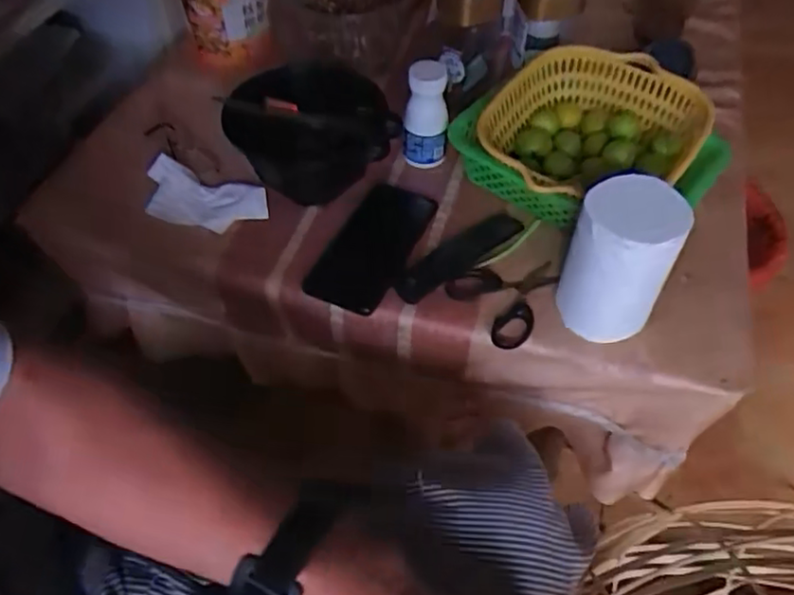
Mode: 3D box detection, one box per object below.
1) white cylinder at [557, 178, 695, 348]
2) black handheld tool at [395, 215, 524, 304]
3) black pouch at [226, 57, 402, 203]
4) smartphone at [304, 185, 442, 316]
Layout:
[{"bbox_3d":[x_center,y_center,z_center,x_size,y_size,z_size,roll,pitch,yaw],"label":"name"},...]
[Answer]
[{"bbox_3d":[0.187,-0.031,0.553,0.080,0.130,0.070,16,54,13],"label":"white cylinder"},{"bbox_3d":[0.059,-0.041,0.630,0.147,0.012,0.040,-32,58,-22],"label":"black handheld tool"},{"bbox_3d":[-0.083,-0.169,0.681,0.177,0.105,0.111,14,53,11],"label":"black pouch"},{"bbox_3d":[-0.025,-0.053,0.643,0.086,0.011,0.160,18,54,14],"label":"smartphone"}]

